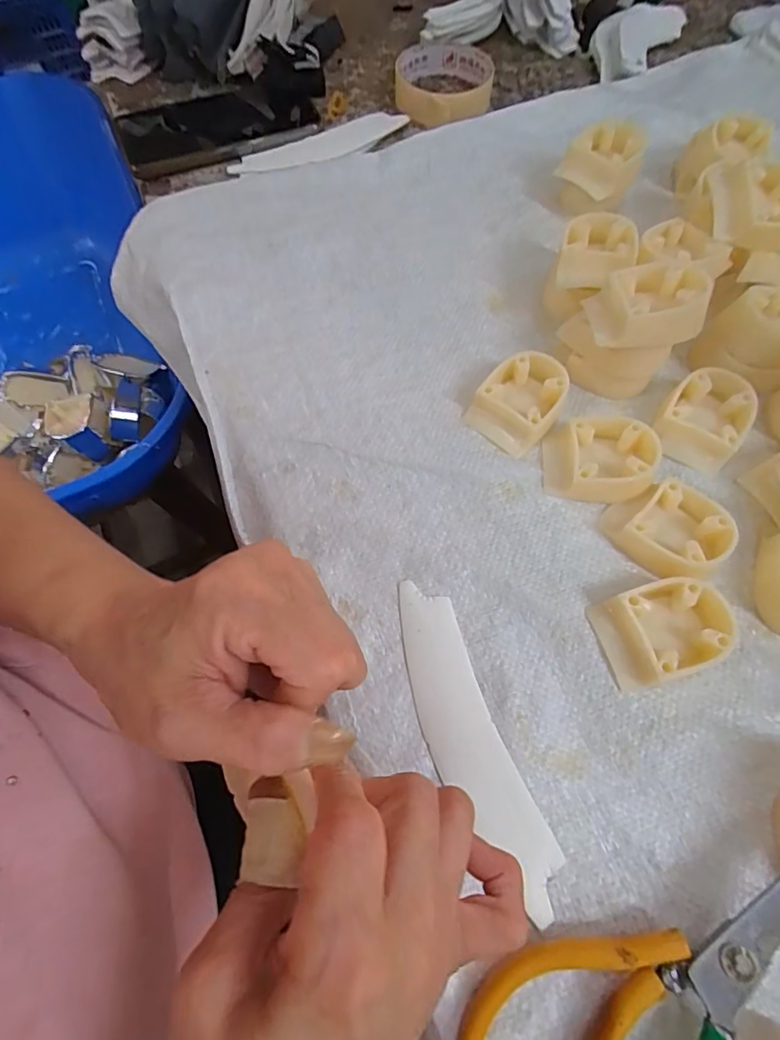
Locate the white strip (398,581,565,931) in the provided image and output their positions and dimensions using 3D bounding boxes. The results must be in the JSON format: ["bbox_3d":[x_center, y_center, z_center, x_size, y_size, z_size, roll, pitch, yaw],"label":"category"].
[{"bbox_3d":[0.037,0.104,0.242,0.036,0.004,0.152,-19,68,-8],"label":"white strip"}]

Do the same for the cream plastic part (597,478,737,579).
[{"bbox_3d":[0.154,0.003,0.274,0.048,0.024,0.056,-37,72,-15],"label":"cream plastic part"}]

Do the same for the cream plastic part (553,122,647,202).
[{"bbox_3d":[0.156,-0.263,0.371,0.052,0.033,0.051,0,67,0],"label":"cream plastic part"}]

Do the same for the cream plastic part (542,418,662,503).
[{"bbox_3d":[0.121,-0.037,0.290,0.056,0.025,0.048,10,67,4],"label":"cream plastic part"}]

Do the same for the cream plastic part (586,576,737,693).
[{"bbox_3d":[0.138,0.056,0.252,0.057,0.022,0.045,-14,68,-6],"label":"cream plastic part"}]

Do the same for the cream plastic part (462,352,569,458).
[{"bbox_3d":[0.080,-0.074,0.307,0.046,0.023,0.057,36,72,14],"label":"cream plastic part"}]

